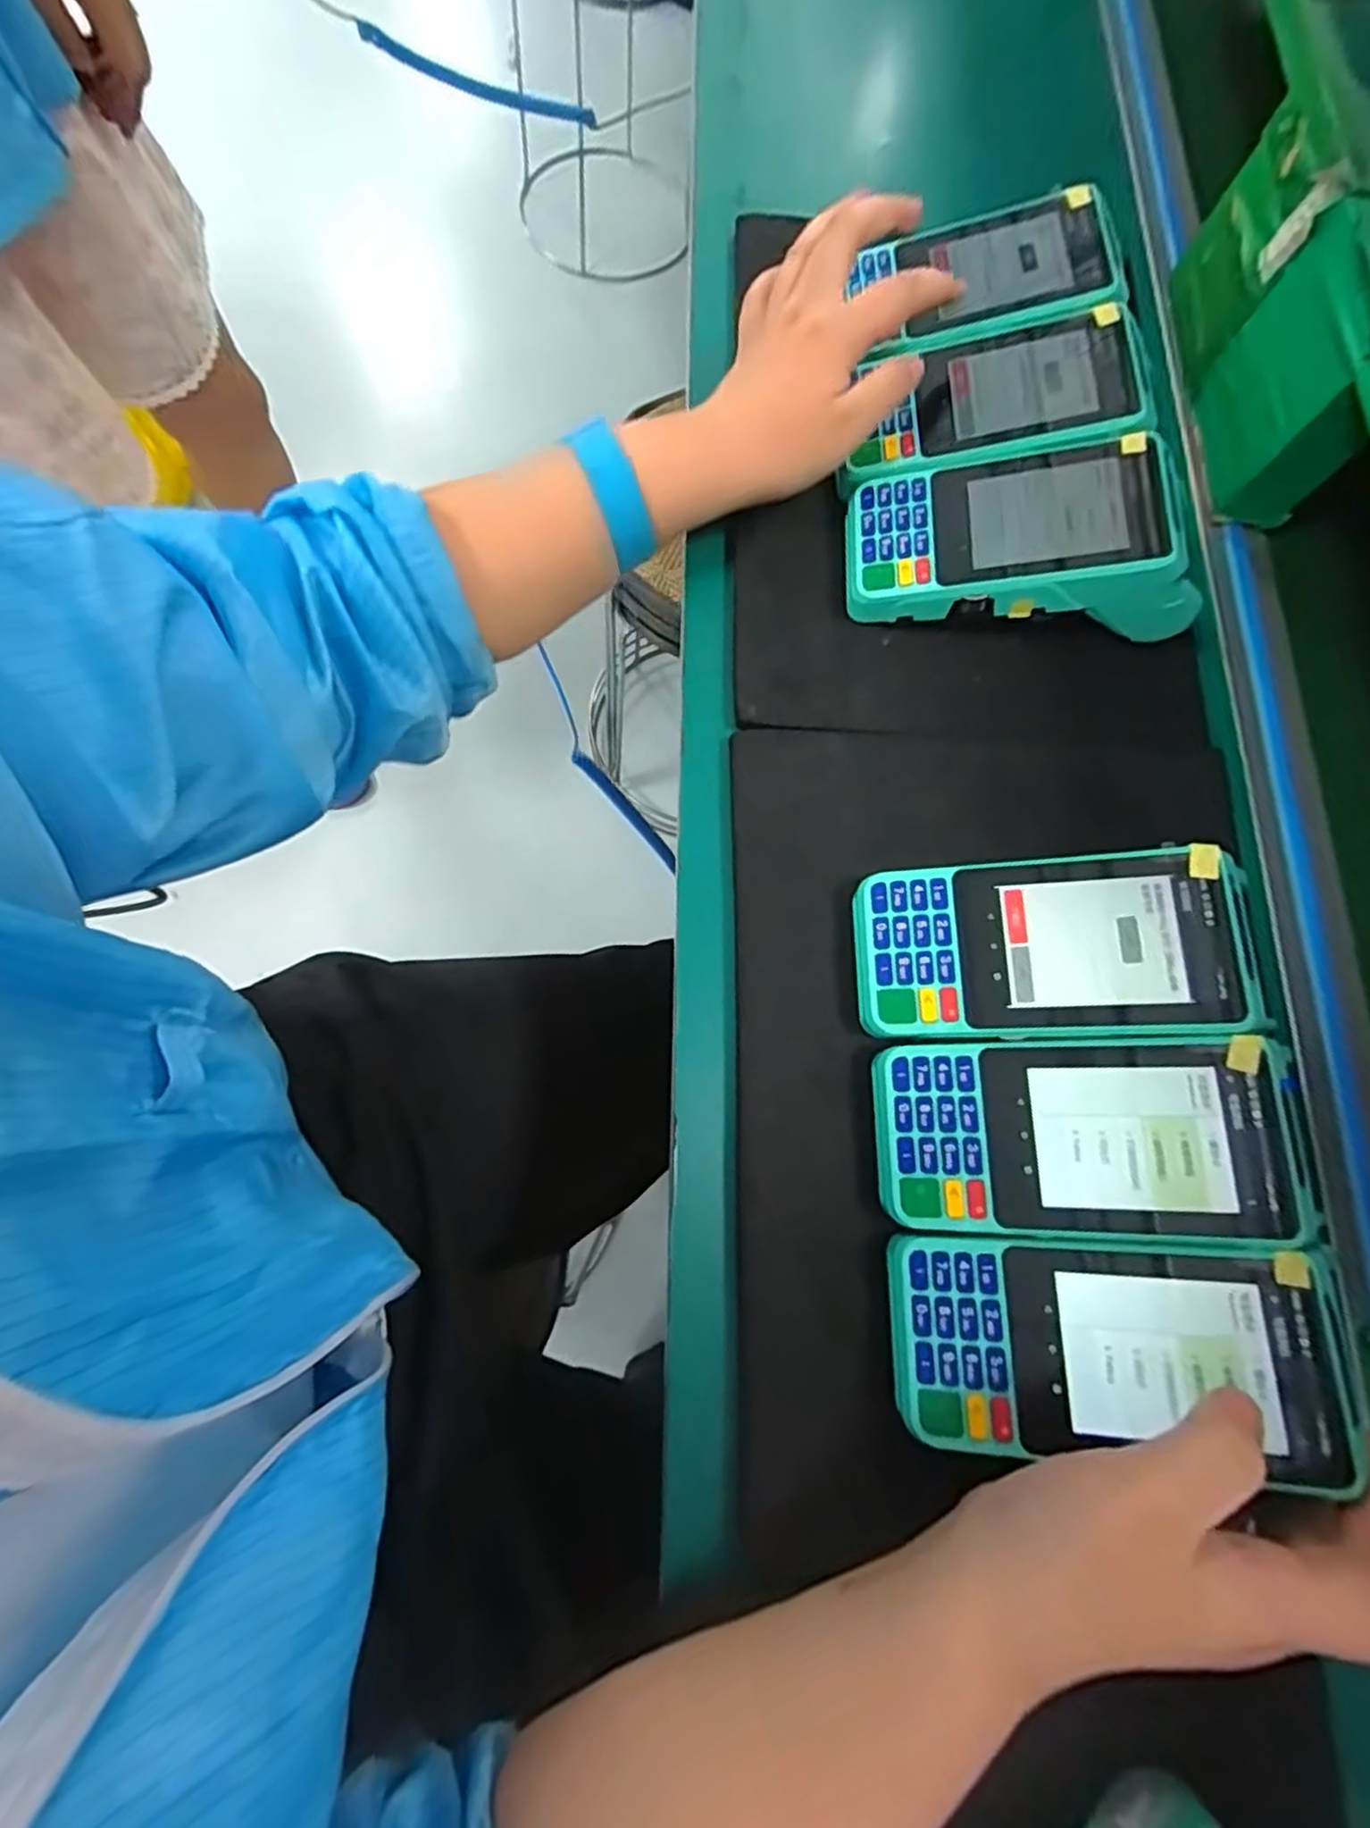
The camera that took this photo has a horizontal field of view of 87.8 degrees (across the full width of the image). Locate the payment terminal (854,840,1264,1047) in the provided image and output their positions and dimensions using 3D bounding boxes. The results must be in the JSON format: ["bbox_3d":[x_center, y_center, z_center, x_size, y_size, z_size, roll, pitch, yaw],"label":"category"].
[{"bbox_3d":[0.149,0.014,0.302,0.145,0.053,0.074,-1,77,-1],"label":"payment terminal"}]

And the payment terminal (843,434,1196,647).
[{"bbox_3d":[0.166,-0.187,0.353,0.162,0.049,0.076,1,77,0],"label":"payment terminal"}]

